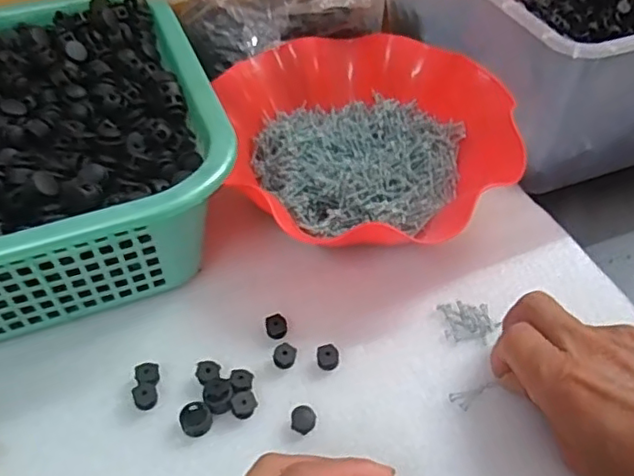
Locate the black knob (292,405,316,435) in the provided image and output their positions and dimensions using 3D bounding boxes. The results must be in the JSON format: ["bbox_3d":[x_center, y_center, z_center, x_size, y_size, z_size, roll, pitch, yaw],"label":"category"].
[{"bbox_3d":[-0.007,0.100,0.336,0.013,0.008,0.014,0,47,0],"label":"black knob"}]

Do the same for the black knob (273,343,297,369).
[{"bbox_3d":[-0.019,0.071,0.362,0.012,0.009,0.013,0,47,0],"label":"black knob"}]

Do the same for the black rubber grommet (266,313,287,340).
[{"bbox_3d":[-0.025,0.055,0.376,0.013,0.009,0.012,-7,47,-6],"label":"black rubber grommet"}]

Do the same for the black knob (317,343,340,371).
[{"bbox_3d":[0.007,0.071,0.363,0.013,0.009,0.013,0,47,0],"label":"black knob"}]

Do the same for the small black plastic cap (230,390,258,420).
[{"bbox_3d":[-0.041,0.093,0.341,0.014,0.009,0.013,0,47,0],"label":"small black plastic cap"}]

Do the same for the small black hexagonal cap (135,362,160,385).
[{"bbox_3d":[-0.099,0.079,0.354,0.013,0.006,0.012,-7,47,-6],"label":"small black hexagonal cap"}]

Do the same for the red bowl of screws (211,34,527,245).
[{"bbox_3d":[0.032,-0.077,0.462,0.193,0.066,0.205,0,47,0],"label":"red bowl of screws"}]

